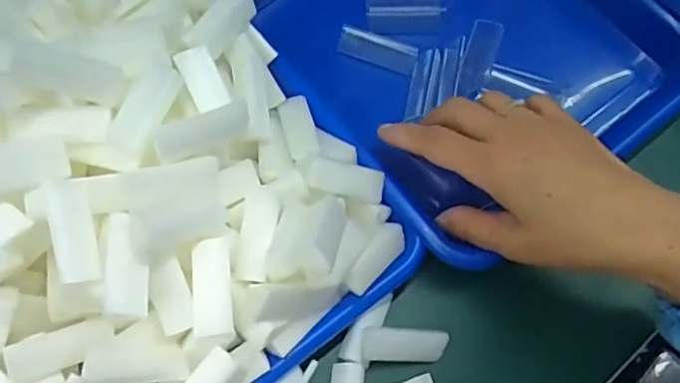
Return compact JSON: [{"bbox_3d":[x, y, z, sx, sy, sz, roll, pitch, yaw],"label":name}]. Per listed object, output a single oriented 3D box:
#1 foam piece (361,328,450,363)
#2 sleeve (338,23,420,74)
[{"bbox_3d":[0.036,0.085,0.316,0.047,0.010,0.016,1,66,-2],"label":"foam piece"},{"bbox_3d":[0.026,-0.098,0.391,0.053,0.012,0.020,19,67,6],"label":"sleeve"}]

